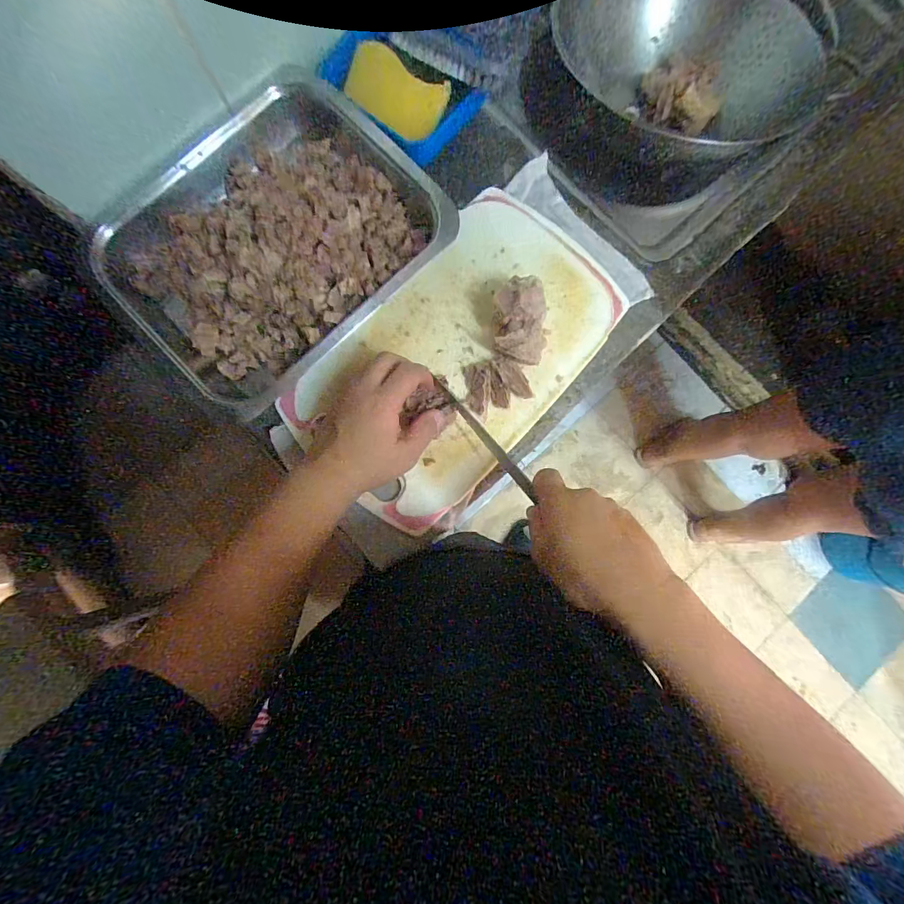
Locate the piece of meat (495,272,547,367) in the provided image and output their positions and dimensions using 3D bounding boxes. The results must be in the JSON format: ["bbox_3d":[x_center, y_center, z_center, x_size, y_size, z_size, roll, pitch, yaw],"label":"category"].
[{"bbox_3d":[0.075,-0.141,0.470,0.059,0.043,0.086,0,84,-2],"label":"piece of meat"}]

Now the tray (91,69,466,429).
[{"bbox_3d":[-0.194,-0.231,0.451,0.275,0.068,0.327,44,84,3],"label":"tray"}]

